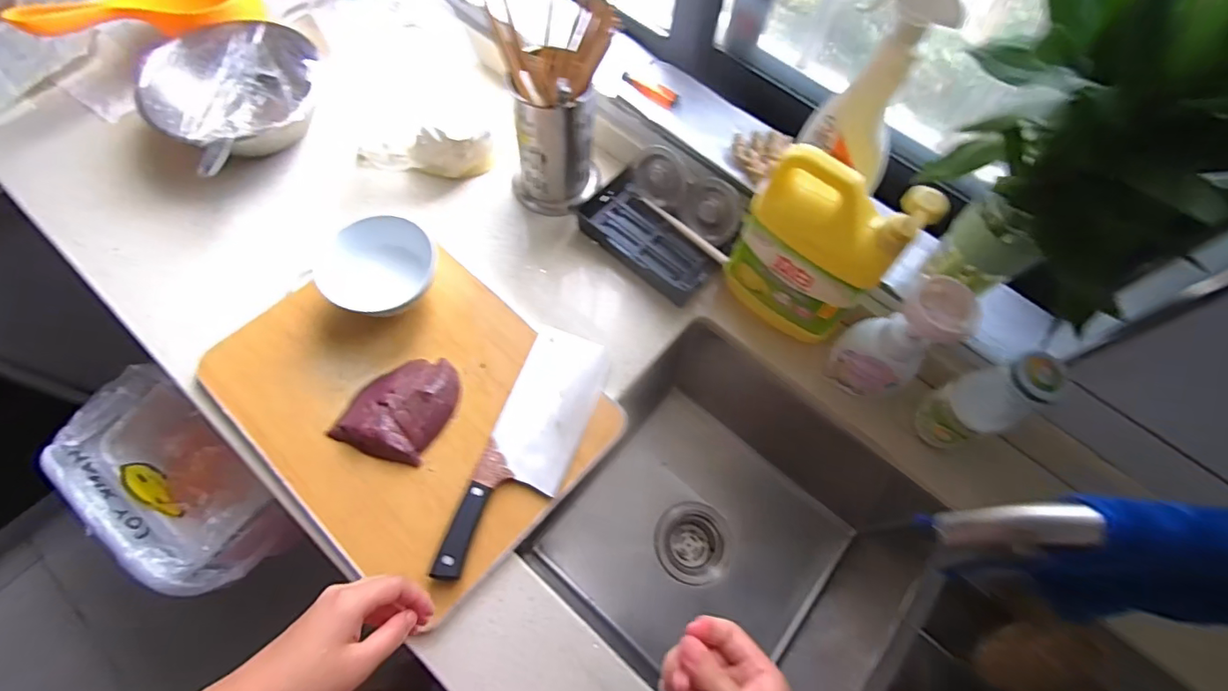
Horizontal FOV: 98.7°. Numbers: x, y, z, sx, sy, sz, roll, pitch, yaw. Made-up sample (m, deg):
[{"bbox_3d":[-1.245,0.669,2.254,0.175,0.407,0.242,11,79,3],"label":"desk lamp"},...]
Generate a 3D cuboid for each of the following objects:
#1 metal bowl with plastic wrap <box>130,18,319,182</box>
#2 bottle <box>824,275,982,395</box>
[{"bbox_3d":[-0.490,-0.324,0.708,0.218,0.084,0.210,1,66,-3],"label":"metal bowl with plastic wrap"},{"bbox_3d":[0.296,-0.004,0.555,0.073,0.154,0.079,1,66,-3],"label":"bottle"}]

